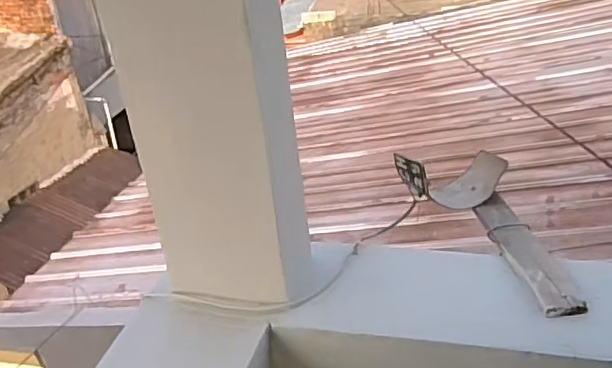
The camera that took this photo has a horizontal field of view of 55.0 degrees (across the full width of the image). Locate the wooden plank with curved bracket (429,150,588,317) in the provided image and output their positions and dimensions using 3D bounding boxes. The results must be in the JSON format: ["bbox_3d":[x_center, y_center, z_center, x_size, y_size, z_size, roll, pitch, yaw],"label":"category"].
[{"bbox_3d":[0.353,0.063,1.007,0.112,0.086,0.423,-11,26,-7],"label":"wooden plank with curved bracket"}]

